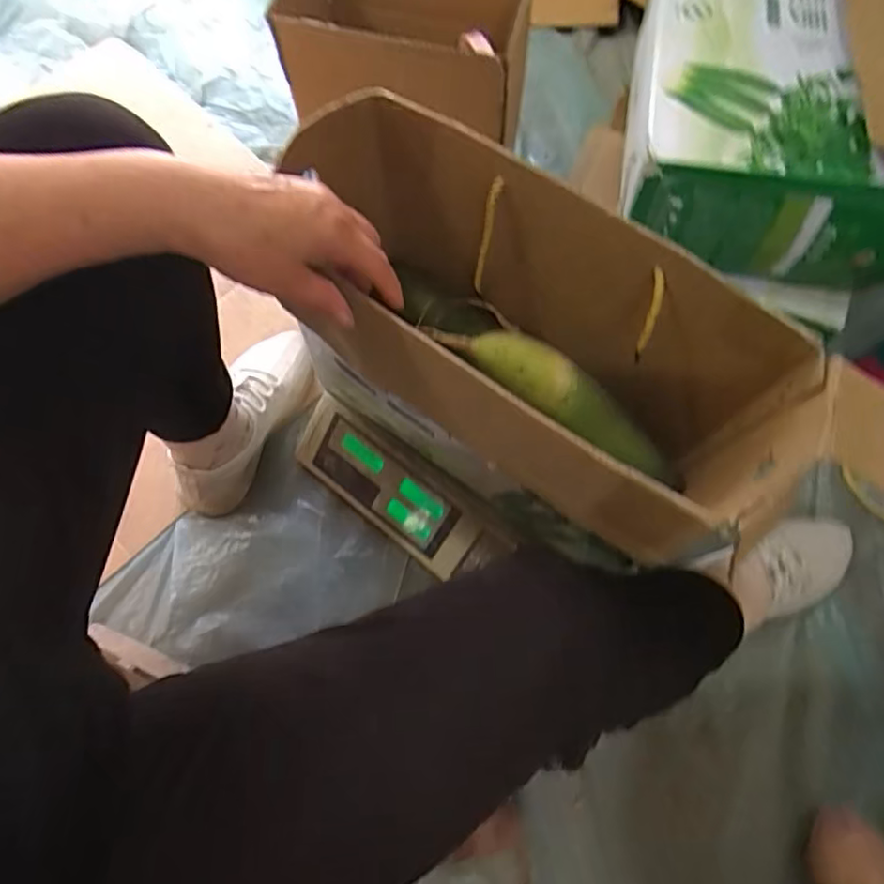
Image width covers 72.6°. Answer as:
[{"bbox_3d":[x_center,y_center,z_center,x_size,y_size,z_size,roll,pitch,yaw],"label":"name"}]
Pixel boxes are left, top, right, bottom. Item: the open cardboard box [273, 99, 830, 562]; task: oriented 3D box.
[{"bbox_3d":[0.058,-0.072,0.459,0.380,0.176,0.172,35,72,13],"label":"open cardboard box"}]

